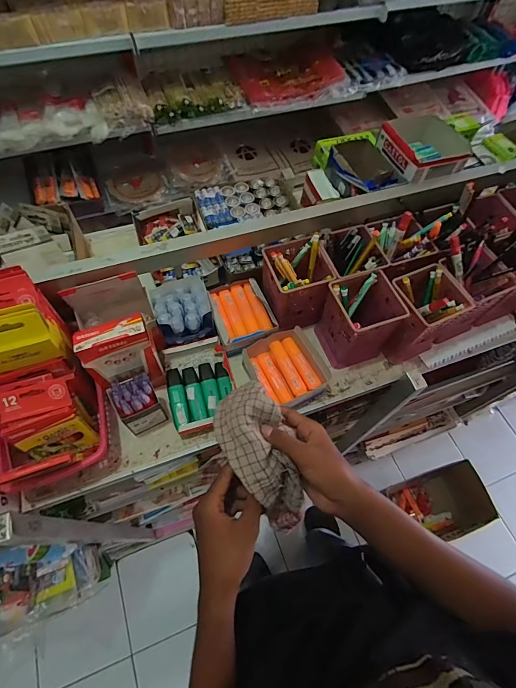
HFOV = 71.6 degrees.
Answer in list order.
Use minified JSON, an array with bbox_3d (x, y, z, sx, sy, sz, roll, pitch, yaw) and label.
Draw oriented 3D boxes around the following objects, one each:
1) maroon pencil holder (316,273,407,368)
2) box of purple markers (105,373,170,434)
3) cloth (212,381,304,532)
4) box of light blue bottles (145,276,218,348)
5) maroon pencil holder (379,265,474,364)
[{"bbox_3d":[0.172,-0.036,0.616,0.095,0.135,0.104,-17,64,-12],"label":"maroon pencil holder"},{"bbox_3d":[-0.181,0.095,0.547,0.057,0.105,0.051,-23,65,-15],"label":"box of purple markers"},{"bbox_3d":[0.012,0.155,0.454,0.081,0.074,0.199,-24,99,-15],"label":"cloth"},{"bbox_3d":[-0.130,-0.054,0.621,0.091,0.077,0.089,-19,64,-13],"label":"box of light blue bottles"},{"bbox_3d":[0.274,-0.048,0.623,0.106,0.139,0.094,-24,65,-15],"label":"maroon pencil holder"}]

